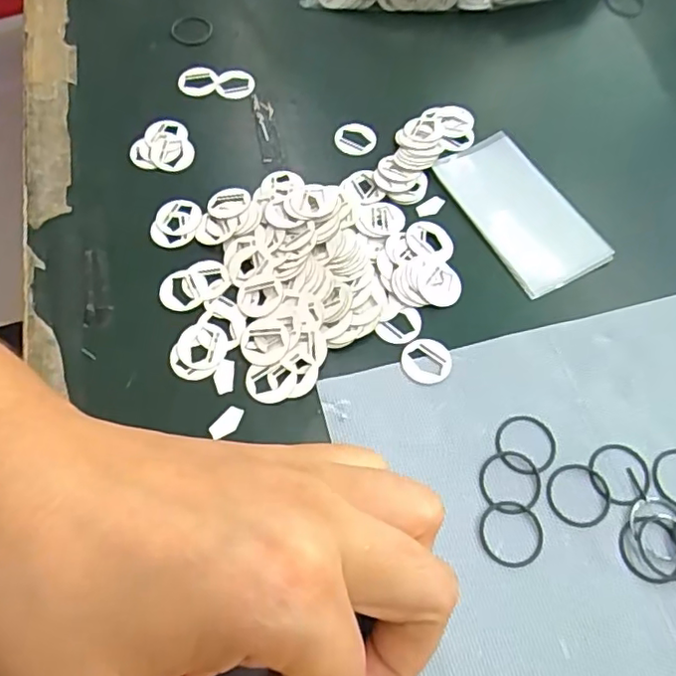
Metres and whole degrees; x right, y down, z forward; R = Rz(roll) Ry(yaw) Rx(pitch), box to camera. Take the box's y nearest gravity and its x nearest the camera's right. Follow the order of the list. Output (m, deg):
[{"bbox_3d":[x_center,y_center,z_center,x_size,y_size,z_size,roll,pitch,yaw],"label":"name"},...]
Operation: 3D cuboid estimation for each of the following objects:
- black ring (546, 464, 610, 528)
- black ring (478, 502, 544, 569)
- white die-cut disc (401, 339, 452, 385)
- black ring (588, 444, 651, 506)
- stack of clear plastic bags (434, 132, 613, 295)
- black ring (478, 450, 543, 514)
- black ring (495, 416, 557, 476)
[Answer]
[{"bbox_3d":[0.080,0.052,0.206,0.021,0.004,0.021,1,63,-1],"label":"black ring"},{"bbox_3d":[0.056,0.063,0.200,0.021,0.004,0.021,1,63,-1],"label":"black ring"},{"bbox_3d":[0.032,0.008,0.227,0.018,0.004,0.017,1,63,-1],"label":"white die-cut disc"},{"bbox_3d":[0.096,0.046,0.209,0.022,0.004,0.020,1,63,-1],"label":"black ring"},{"bbox_3d":[0.076,-0.053,0.260,0.043,0.005,0.074,-27,67,-15],"label":"stack of clear plastic bags"},{"bbox_3d":[0.058,0.048,0.207,0.020,0.004,0.022,1,63,-1],"label":"black ring"},{"bbox_3d":[0.065,0.036,0.213,0.021,0.004,0.021,1,63,-1],"label":"black ring"}]

